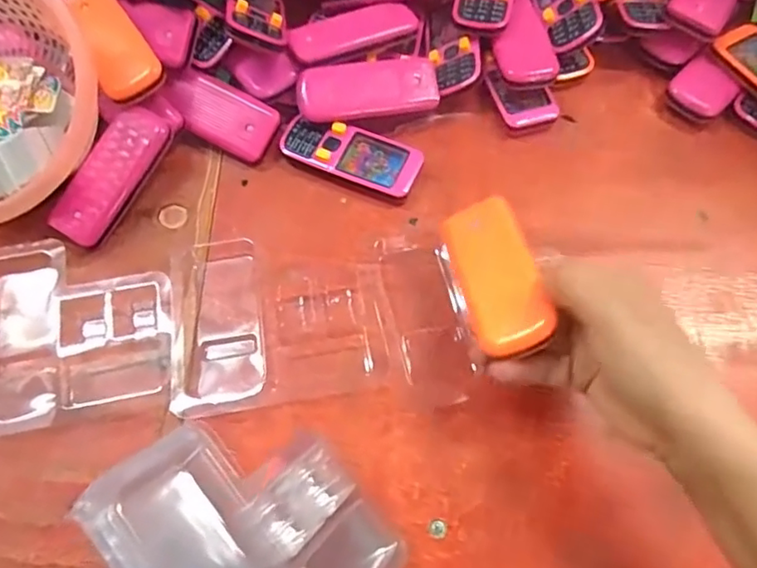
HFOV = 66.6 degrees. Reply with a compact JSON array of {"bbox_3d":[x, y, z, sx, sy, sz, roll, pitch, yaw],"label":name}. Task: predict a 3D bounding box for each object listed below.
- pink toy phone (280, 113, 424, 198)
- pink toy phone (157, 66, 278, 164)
[{"bbox_3d":[-0.020,-0.098,0.425,0.101,0.013,0.044,19,68,8],"label":"pink toy phone"},{"bbox_3d":[-0.117,-0.127,0.427,0.084,0.010,0.047,27,78,-4],"label":"pink toy phone"}]

